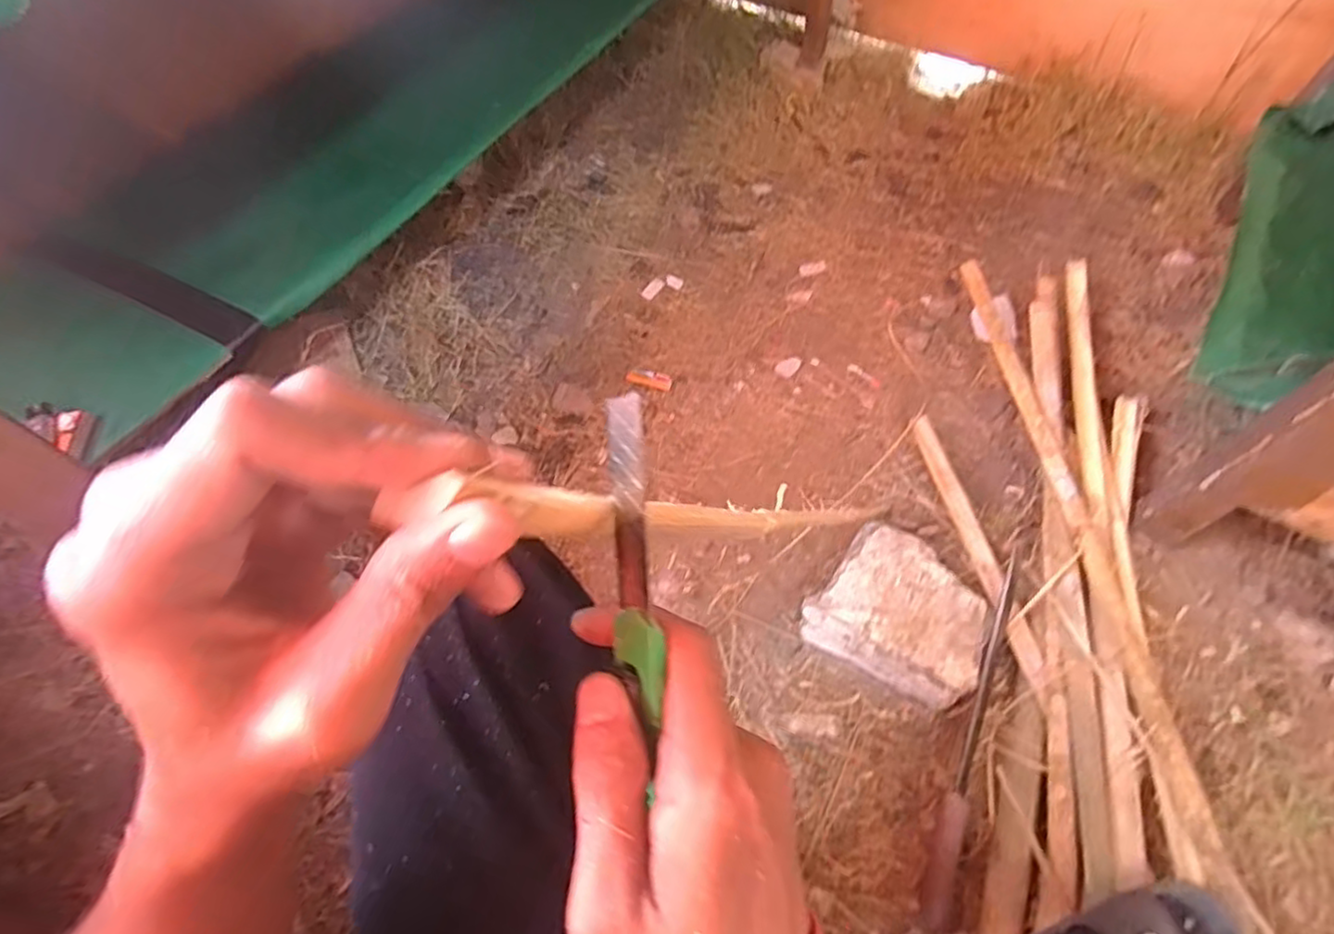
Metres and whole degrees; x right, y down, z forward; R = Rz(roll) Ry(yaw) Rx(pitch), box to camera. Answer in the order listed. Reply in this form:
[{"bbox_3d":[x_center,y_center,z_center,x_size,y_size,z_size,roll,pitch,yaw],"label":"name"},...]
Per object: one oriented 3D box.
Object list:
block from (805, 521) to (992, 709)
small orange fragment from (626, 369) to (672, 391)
[{"bbox_3d":[0.286,0.176,0.830,0.203,0.096,0.177,23,61,16],"label":"block"},{"bbox_3d":[-0.029,-0.140,1.090,0.073,0.018,0.026,12,61,11],"label":"small orange fragment"}]

